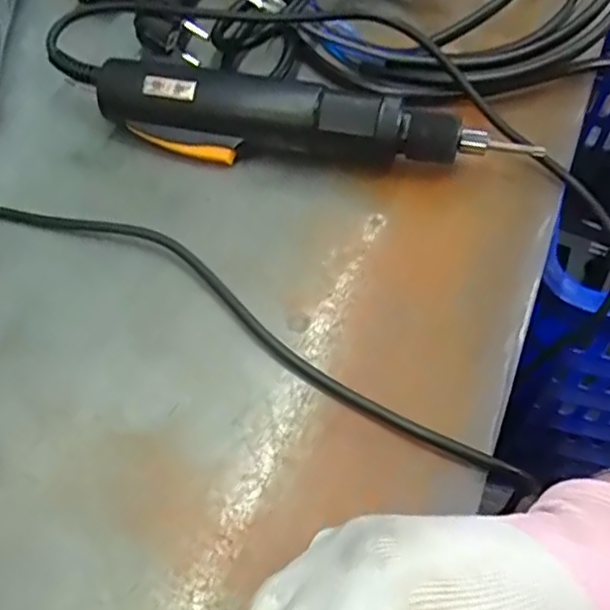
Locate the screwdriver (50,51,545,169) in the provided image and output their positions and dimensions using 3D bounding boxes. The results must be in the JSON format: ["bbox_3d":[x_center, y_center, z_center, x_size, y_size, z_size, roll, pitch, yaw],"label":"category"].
[{"bbox_3d":[-0.016,-0.105,0.373,0.281,0.042,0.050,12,57,9],"label":"screwdriver"}]

